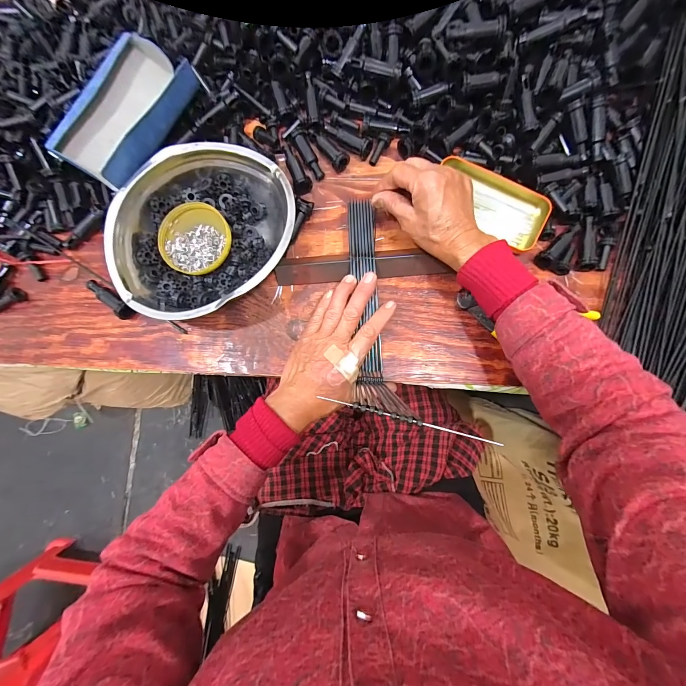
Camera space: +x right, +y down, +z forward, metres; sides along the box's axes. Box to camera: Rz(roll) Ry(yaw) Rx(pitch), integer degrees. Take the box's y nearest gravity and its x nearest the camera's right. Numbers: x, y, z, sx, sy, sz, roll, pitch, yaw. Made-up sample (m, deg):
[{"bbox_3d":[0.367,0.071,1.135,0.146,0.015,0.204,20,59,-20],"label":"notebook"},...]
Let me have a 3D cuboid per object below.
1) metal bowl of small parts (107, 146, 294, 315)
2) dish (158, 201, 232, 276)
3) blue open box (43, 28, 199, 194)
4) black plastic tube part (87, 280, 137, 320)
[{"bbox_3d":[-0.157,-0.123,0.368,0.189,0.056,0.216,29,86,5],"label":"metal bowl of small parts"},{"bbox_3d":[-0.175,-0.124,0.377,0.087,0.013,0.080,0,84,2],"label":"dish"},{"bbox_3d":[-0.250,-0.266,0.361,0.114,0.044,0.176,25,85,4],"label":"blue open box"},{"bbox_3d":[-0.283,-0.055,0.388,0.079,0.024,0.016,38,86,5],"label":"black plastic tube part"}]

